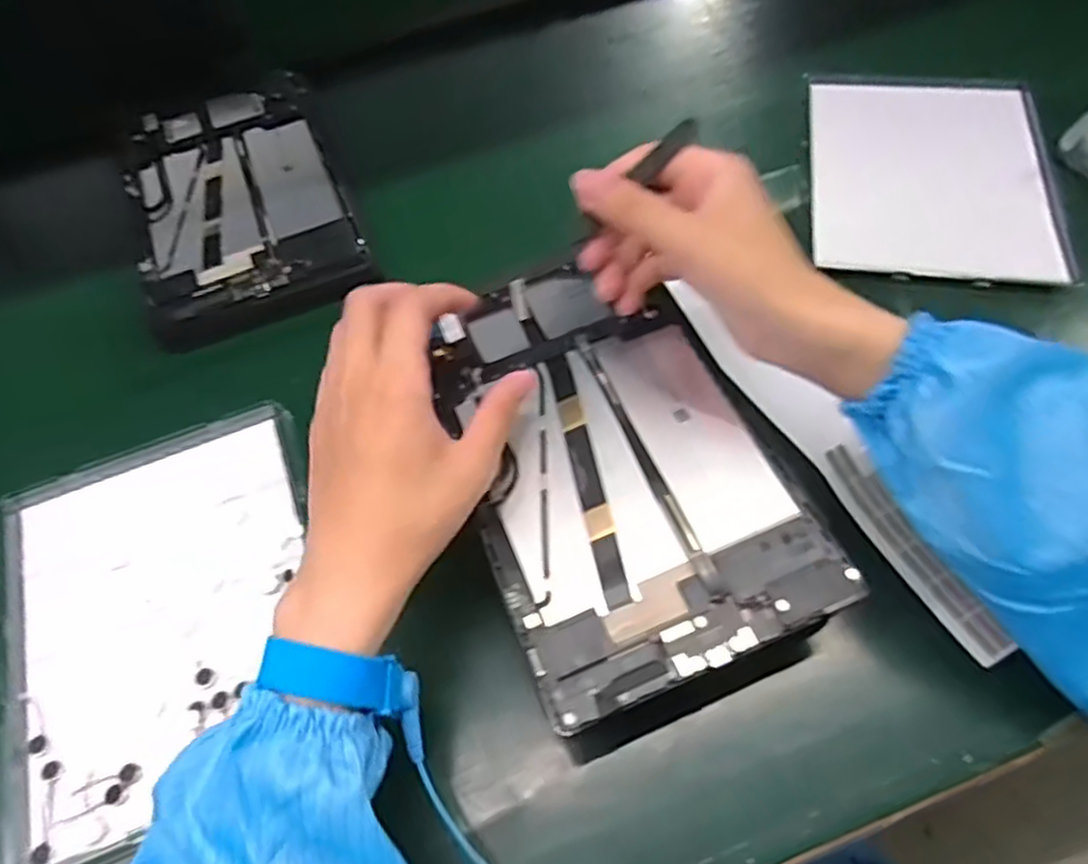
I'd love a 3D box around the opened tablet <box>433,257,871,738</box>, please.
[{"bbox_3d":[0.032,0.007,0.366,0.146,0.009,0.232,-20,60,-8],"label":"opened tablet"}]

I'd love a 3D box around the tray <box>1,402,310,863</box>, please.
[{"bbox_3d":[-0.203,0.095,0.387,0.166,0.014,0.207,-21,60,-8],"label":"tray"}]

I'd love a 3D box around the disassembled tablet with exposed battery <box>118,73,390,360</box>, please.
[{"bbox_3d":[-0.227,-0.174,0.539,0.153,0.013,0.252,-21,60,-8],"label":"disassembled tablet with exposed battery"}]

